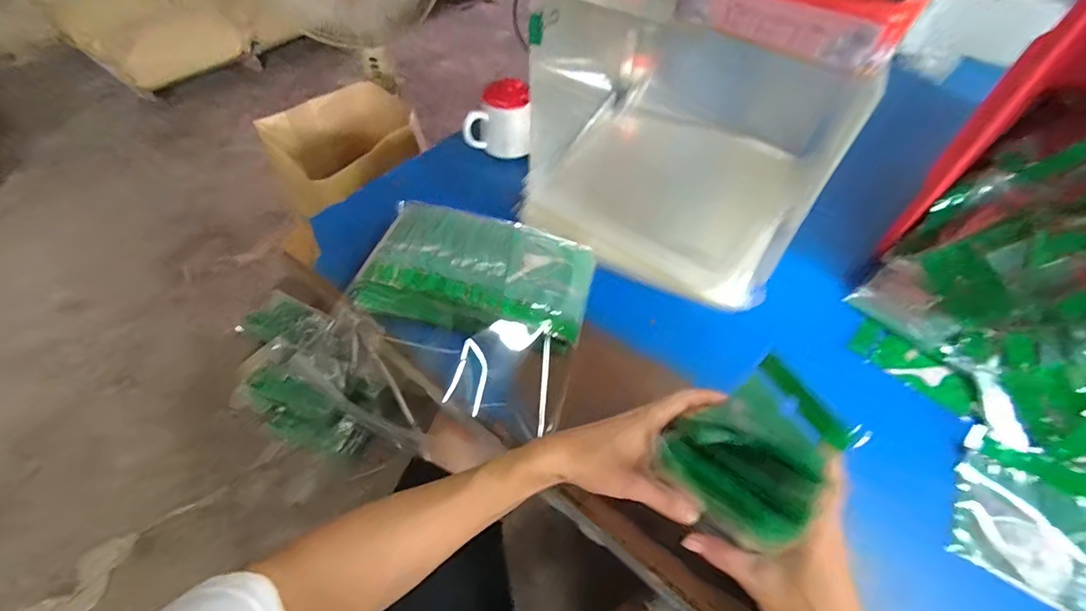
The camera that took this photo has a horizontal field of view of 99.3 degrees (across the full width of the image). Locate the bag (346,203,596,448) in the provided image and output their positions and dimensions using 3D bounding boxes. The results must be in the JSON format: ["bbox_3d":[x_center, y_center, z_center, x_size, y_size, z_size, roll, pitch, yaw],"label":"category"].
[{"bbox_3d":[-0.091,0.002,0.536,0.267,0.062,0.253,12,54,10],"label":"bag"}]

